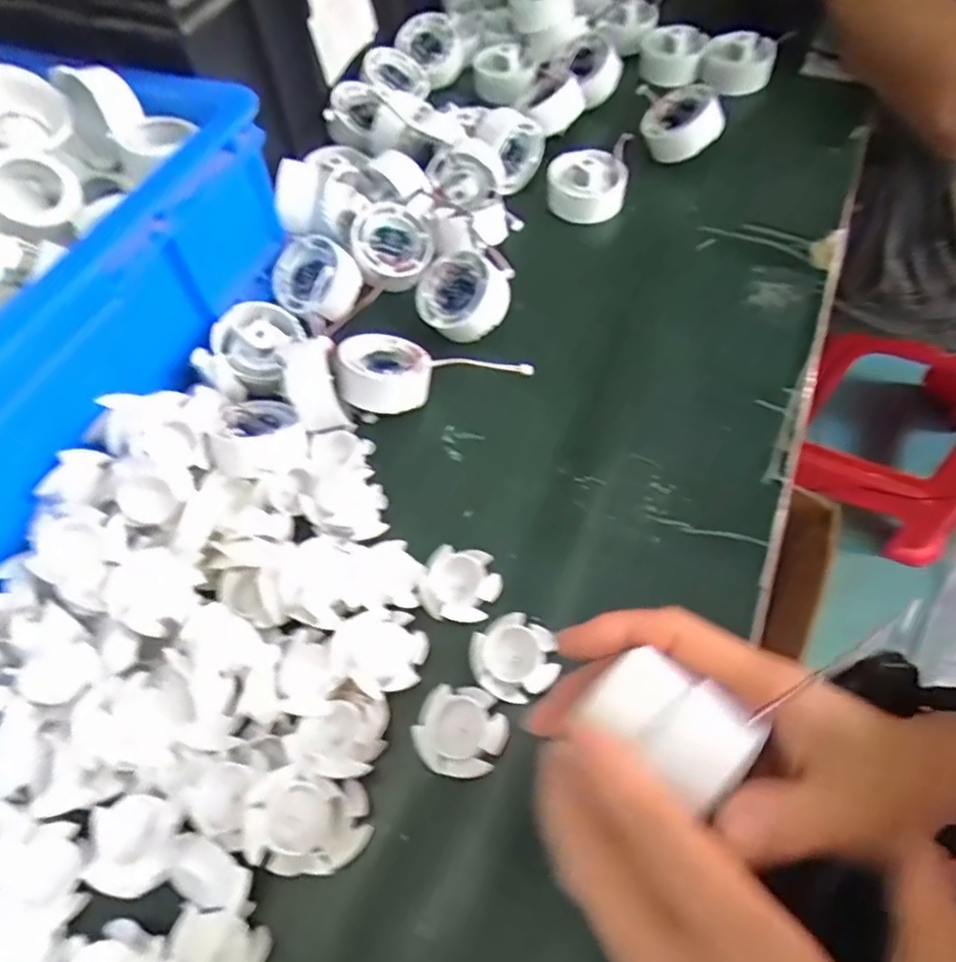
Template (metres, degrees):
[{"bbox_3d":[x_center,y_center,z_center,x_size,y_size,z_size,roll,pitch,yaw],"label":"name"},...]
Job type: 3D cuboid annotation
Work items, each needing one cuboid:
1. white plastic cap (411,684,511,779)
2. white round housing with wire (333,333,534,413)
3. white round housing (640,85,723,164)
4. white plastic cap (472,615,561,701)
[{"bbox_3d":[-0.008,0.118,0.315,0.041,0.010,0.039,-1,60,2],"label":"white plastic cap"},{"bbox_3d":[-0.030,-0.063,0.404,0.111,0.032,0.056,13,61,10],"label":"white round housing with wire"},{"bbox_3d":[0.163,-0.286,0.530,0.054,0.028,0.054,-18,61,27],"label":"white round housing"},{"bbox_3d":[0.018,0.087,0.328,0.040,0.010,0.038,-28,62,-13],"label":"white plastic cap"}]

